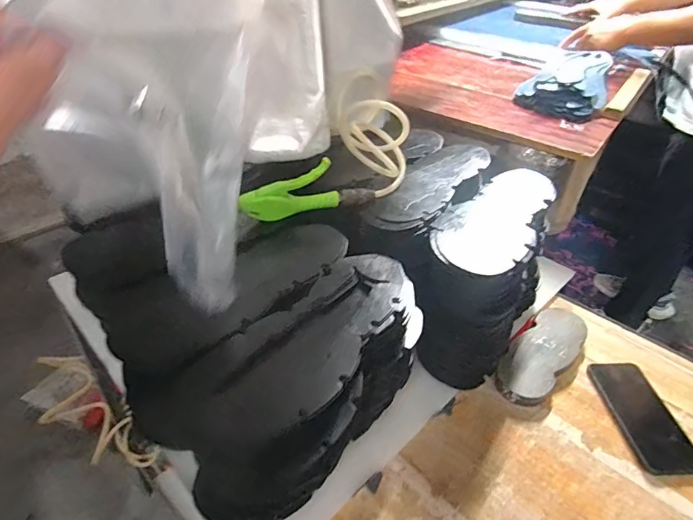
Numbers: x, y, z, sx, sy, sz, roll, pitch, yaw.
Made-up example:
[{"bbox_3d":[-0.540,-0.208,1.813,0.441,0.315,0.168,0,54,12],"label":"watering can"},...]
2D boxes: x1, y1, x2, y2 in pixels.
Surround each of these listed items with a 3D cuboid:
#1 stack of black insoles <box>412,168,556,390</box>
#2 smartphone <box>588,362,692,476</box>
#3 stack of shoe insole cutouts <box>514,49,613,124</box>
[{"bbox_3d":[0.203,0.019,0.644,0.126,0.193,0.259,26,44,26],"label":"stack of black insoles"},{"bbox_3d":[0.394,0.203,0.589,0.080,0.007,0.161,-1,39,-4],"label":"smartphone"},{"bbox_3d":[0.469,-0.375,0.940,0.159,0.066,0.242,23,43,24],"label":"stack of shoe insole cutouts"}]

